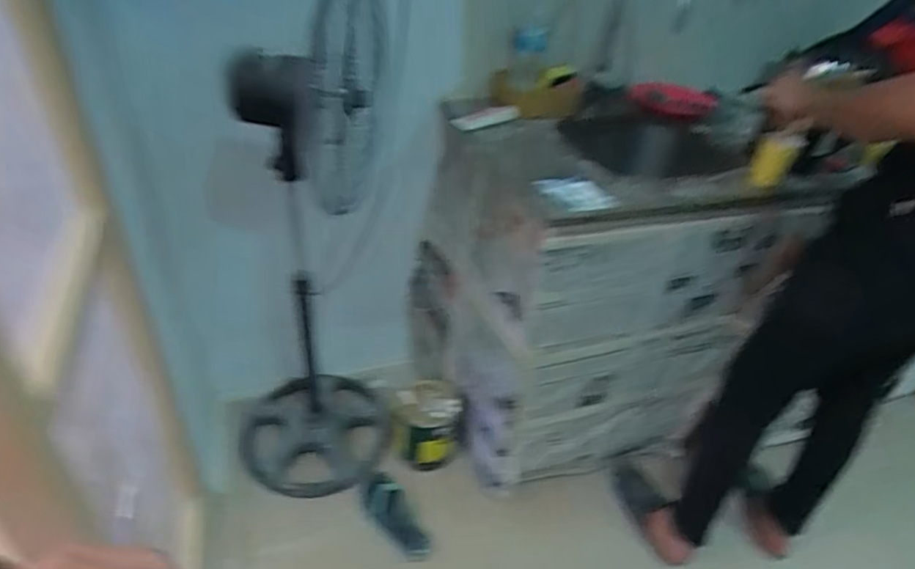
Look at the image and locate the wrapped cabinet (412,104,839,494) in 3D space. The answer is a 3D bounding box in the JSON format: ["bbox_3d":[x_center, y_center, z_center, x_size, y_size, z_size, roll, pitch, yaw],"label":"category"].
[{"bbox_3d":[0.320,0.034,1.524,0.788,0.869,0.552,-5,39,-14],"label":"wrapped cabinet"}]

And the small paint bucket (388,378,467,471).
[{"bbox_3d":[-0.088,0.399,1.595,0.203,0.207,0.182,2,38,-6],"label":"small paint bucket"}]

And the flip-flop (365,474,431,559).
[{"bbox_3d":[-0.159,0.618,1.483,0.101,0.039,0.253,-28,49,-36],"label":"flip-flop"}]

